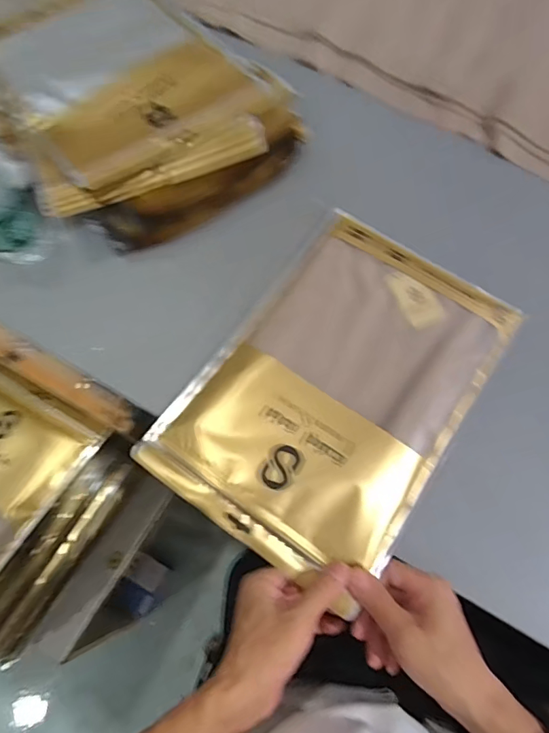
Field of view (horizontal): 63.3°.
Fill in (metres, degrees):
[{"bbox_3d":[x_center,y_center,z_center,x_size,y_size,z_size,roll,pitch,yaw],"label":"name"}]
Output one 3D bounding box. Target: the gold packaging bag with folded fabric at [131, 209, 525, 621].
[{"bbox_3d":[0.067,0.010,0.451,0.239,0.021,0.346,34,73,12],"label":"gold packaging bag with folded fabric"}]

